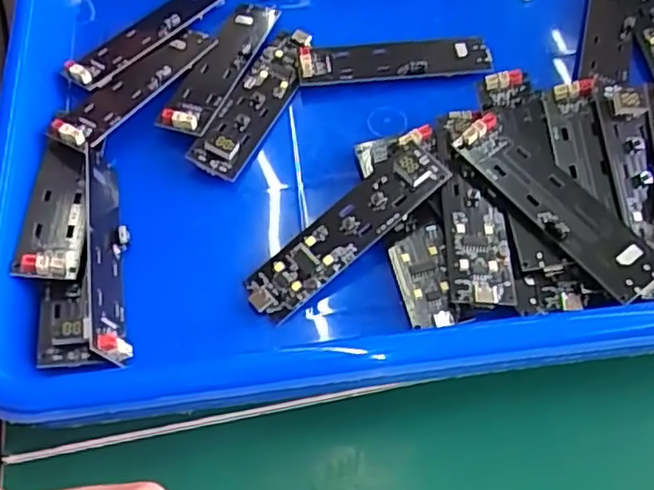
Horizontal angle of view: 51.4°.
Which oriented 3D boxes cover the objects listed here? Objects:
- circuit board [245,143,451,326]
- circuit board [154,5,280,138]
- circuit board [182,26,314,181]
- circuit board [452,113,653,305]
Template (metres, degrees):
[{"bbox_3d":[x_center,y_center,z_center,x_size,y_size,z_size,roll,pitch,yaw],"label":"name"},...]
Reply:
[{"bbox_3d":[0.008,-0.005,0.270,0.090,0.008,0.022,-40,66,-6],"label":"circuit board"},{"bbox_3d":[-0.049,-0.089,0.322,0.025,0.008,0.095,18,60,10],"label":"circuit board"},{"bbox_3d":[-0.031,-0.068,0.313,0.025,0.011,0.091,22,61,12],"label":"circuit board"},{"bbox_3d":[0.088,-0.017,0.260,0.022,0.005,0.091,-34,65,-19],"label":"circuit board"}]

